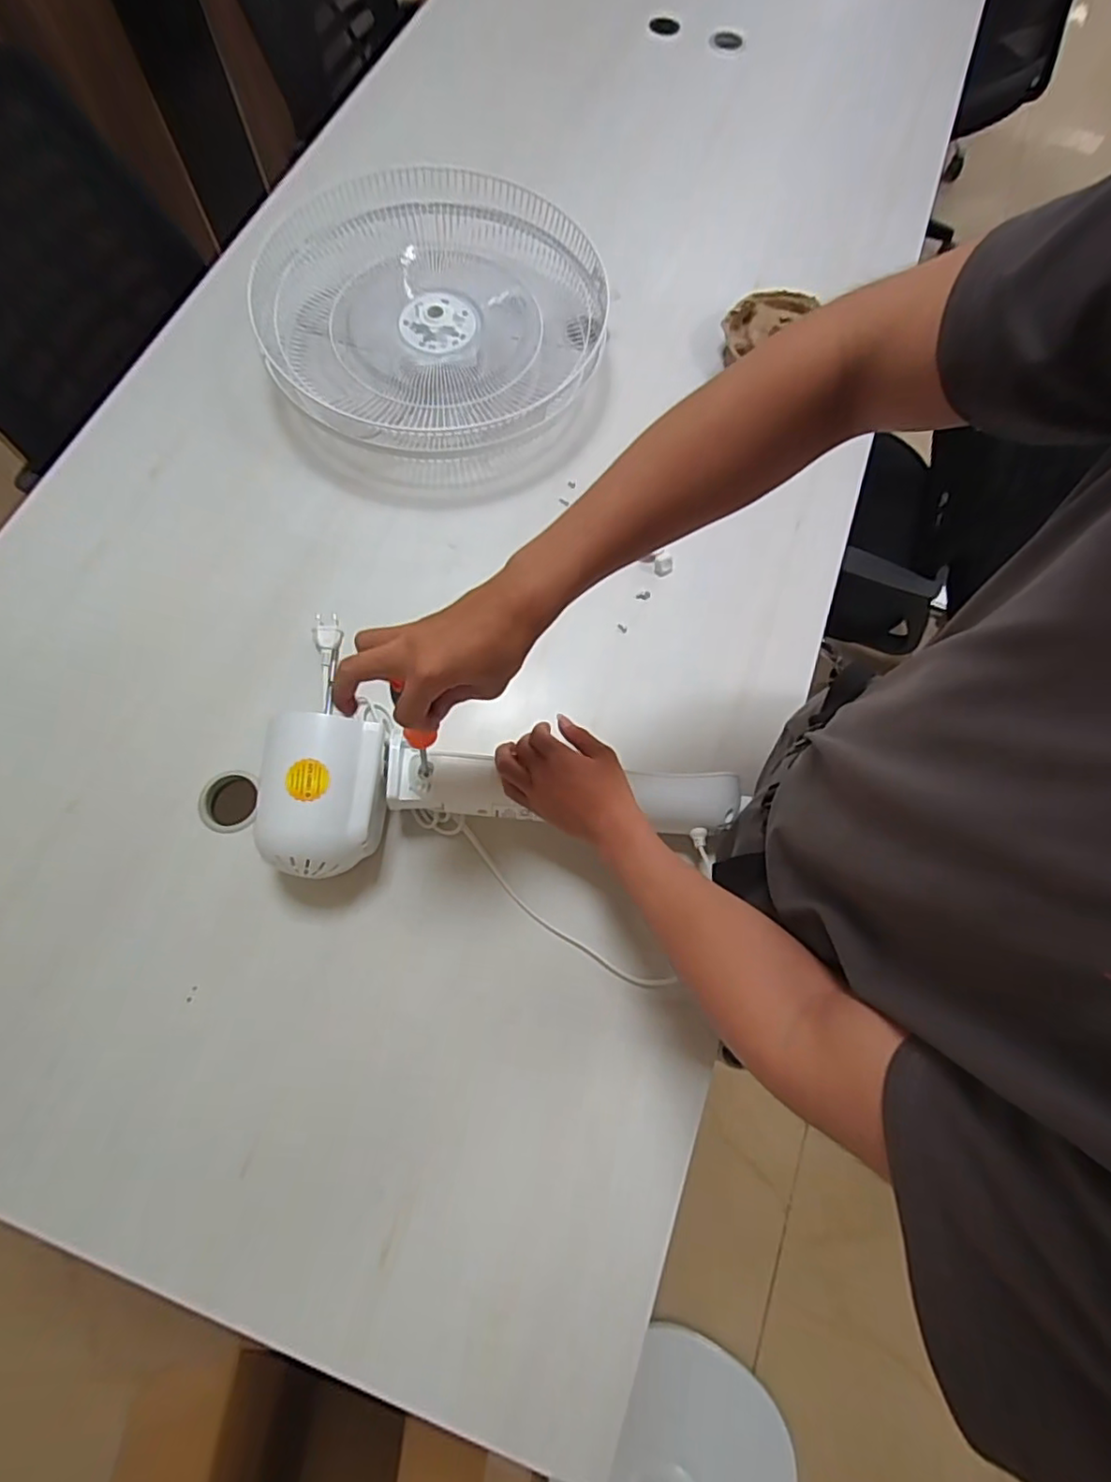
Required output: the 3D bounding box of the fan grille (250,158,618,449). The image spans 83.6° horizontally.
[{"bbox_3d":[-0.158,-0.567,0.840,0.423,0.122,0.423,3,71,-1],"label":"fan grille"}]

